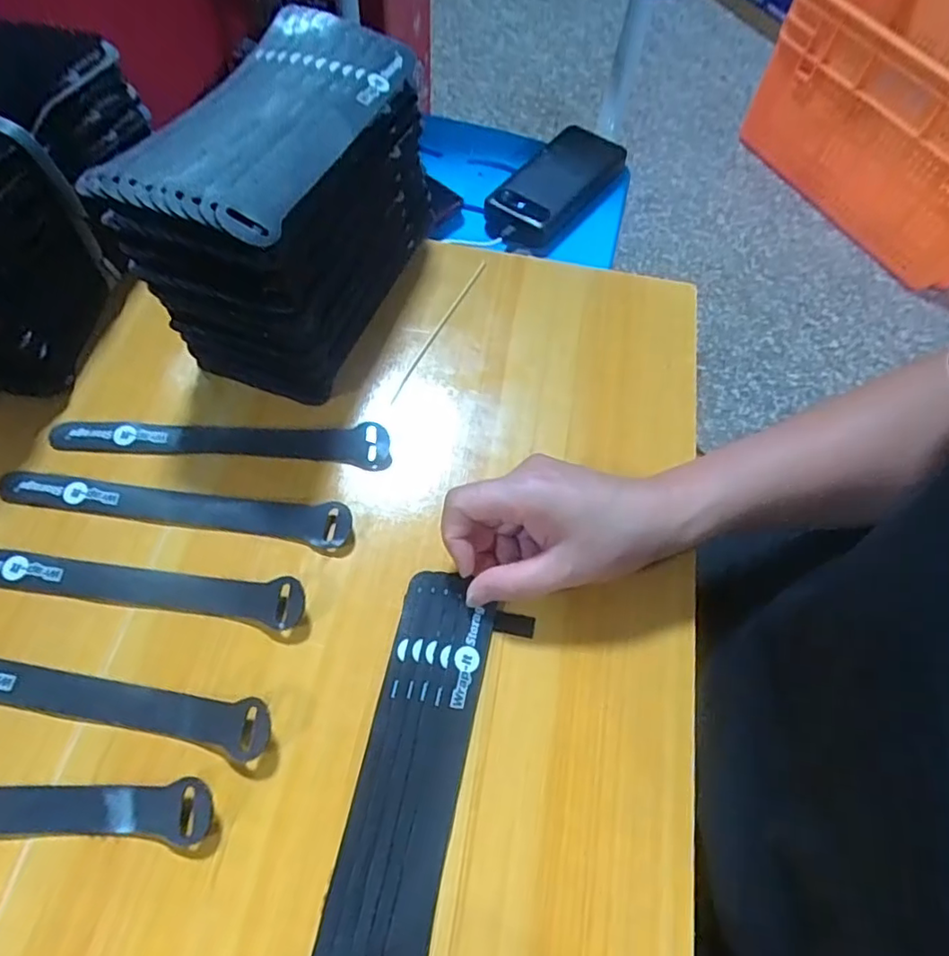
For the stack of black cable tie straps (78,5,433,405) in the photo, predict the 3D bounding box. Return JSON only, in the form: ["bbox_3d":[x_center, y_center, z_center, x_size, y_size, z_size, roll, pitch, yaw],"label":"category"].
[{"bbox_3d":[-0.107,-0.171,0.377,0.105,0.132,0.213,15,62,7],"label":"stack of black cable tie straps"}]

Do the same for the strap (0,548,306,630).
[{"bbox_3d":[-0.197,0.056,0.333,0.213,0.009,0.024,7,66,5],"label":"strap"}]

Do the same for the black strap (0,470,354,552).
[{"bbox_3d":[-0.177,0.015,0.358,0.213,0.005,0.025,8,65,5],"label":"black strap"}]

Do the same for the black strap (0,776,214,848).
[{"bbox_3d":[-0.228,0.154,0.283,0.210,0.006,0.025,1,64,1],"label":"black strap"}]

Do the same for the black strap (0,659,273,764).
[{"bbox_3d":[-0.203,0.108,0.306,0.208,0.007,0.026,10,64,5],"label":"black strap"}]

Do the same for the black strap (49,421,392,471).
[{"bbox_3d":[-0.154,-0.024,0.371,0.205,0.004,0.028,4,69,3],"label":"black strap"}]

